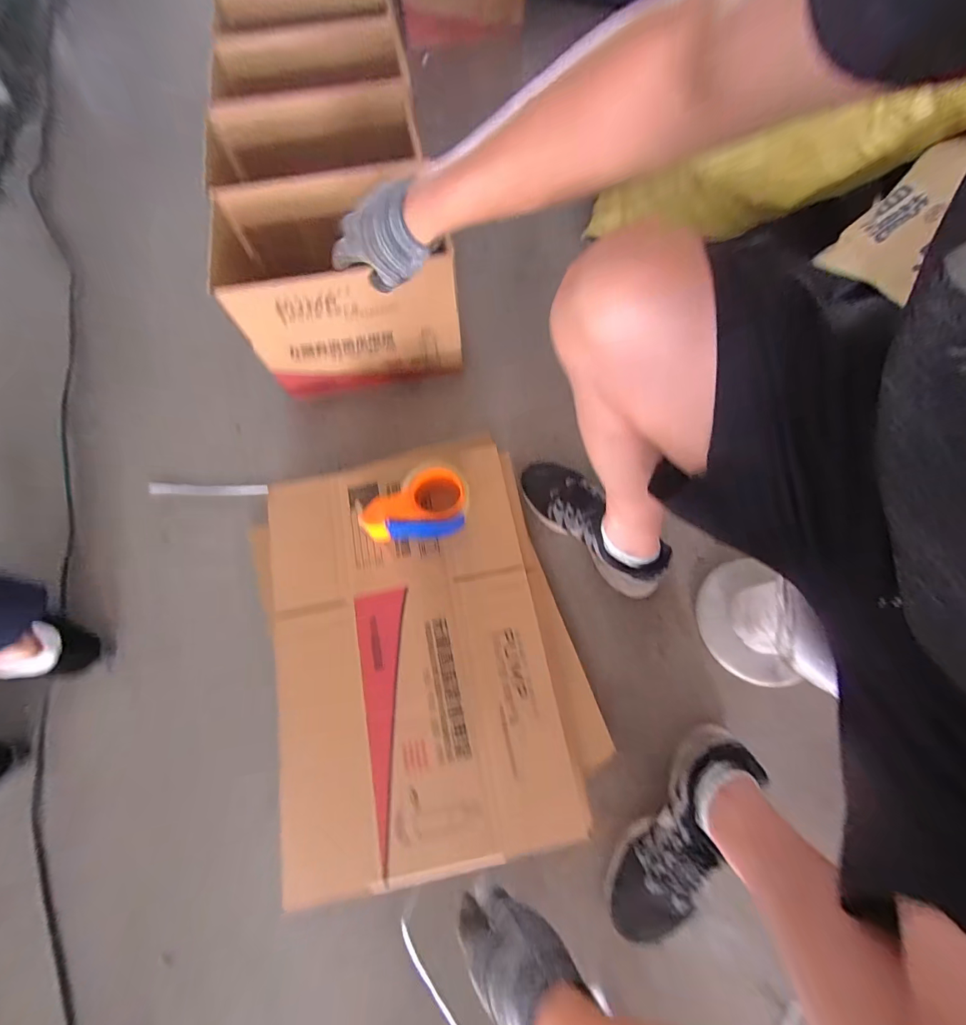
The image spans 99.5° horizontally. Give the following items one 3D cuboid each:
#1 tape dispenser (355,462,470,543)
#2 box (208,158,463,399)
[{"bbox_3d":[-0.102,-0.013,0.617,0.159,0.070,0.100,-11,71,-3],"label":"tape dispenser"},{"bbox_3d":[-0.253,-0.407,0.742,0.376,0.247,0.240,-12,71,-3],"label":"box"}]

